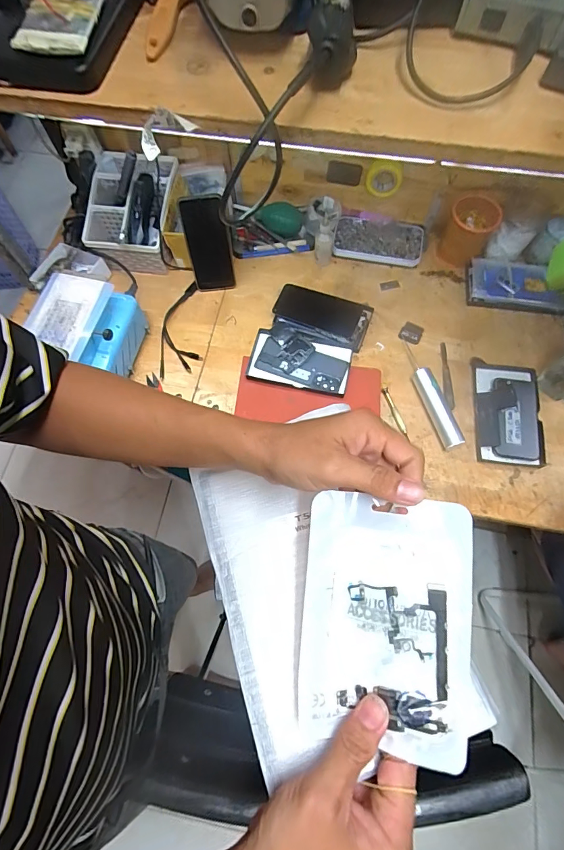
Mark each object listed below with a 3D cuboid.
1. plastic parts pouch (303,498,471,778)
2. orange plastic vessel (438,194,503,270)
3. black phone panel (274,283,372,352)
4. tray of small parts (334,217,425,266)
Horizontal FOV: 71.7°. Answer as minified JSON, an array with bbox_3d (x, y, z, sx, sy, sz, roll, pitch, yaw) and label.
[{"bbox_3d":[0.067,0.128,0.260,0.107,0.013,0.154,2,84,16],"label":"plastic parts pouch"},{"bbox_3d":[0.346,-0.358,0.735,0.078,0.106,0.087,28,72,11],"label":"orange plastic vessel"},{"bbox_3d":[0.074,-0.206,0.735,0.178,0.019,0.107,19,70,8],"label":"black phone panel"},{"bbox_3d":[0.193,-0.368,0.783,0.171,0.026,0.092,7,69,4],"label":"tray of small parts"}]

